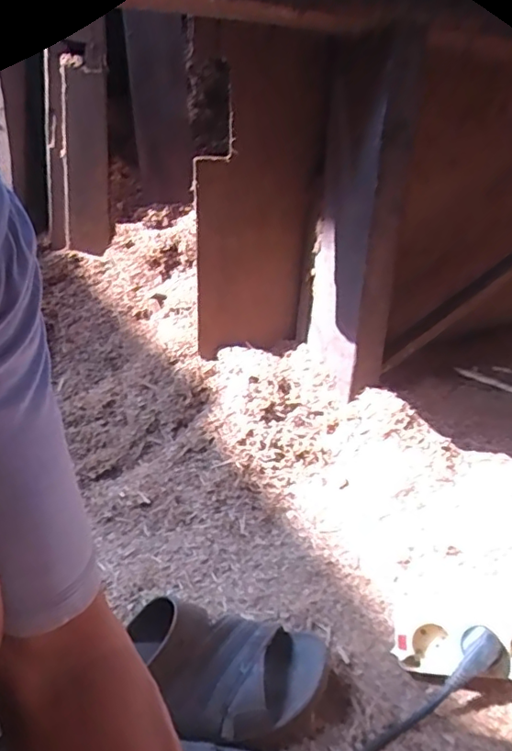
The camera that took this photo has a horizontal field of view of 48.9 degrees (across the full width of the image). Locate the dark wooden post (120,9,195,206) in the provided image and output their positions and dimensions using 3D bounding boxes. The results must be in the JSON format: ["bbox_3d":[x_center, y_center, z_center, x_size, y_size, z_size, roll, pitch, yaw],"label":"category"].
[{"bbox_3d":[-0.216,-0.608,1.299,0.135,0.410,0.033,-7,8,-16],"label":"dark wooden post"}]

